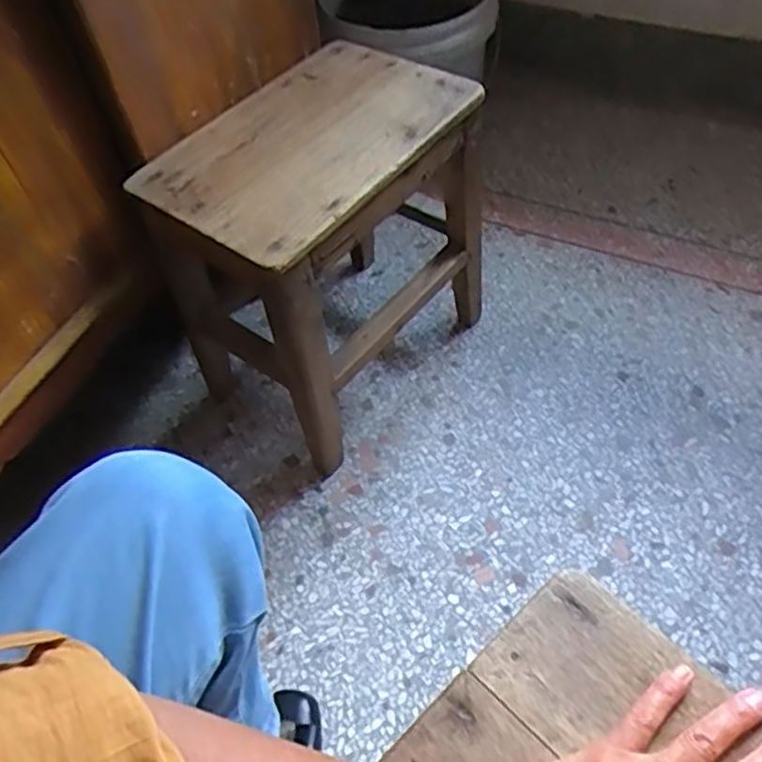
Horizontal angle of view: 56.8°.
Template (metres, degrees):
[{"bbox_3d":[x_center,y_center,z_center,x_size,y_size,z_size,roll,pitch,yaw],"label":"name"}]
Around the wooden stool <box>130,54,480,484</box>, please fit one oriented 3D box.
[{"bbox_3d":[-0.059,-0.141,0.830,0.238,0.342,0.327,34,62,27],"label":"wooden stool"}]

